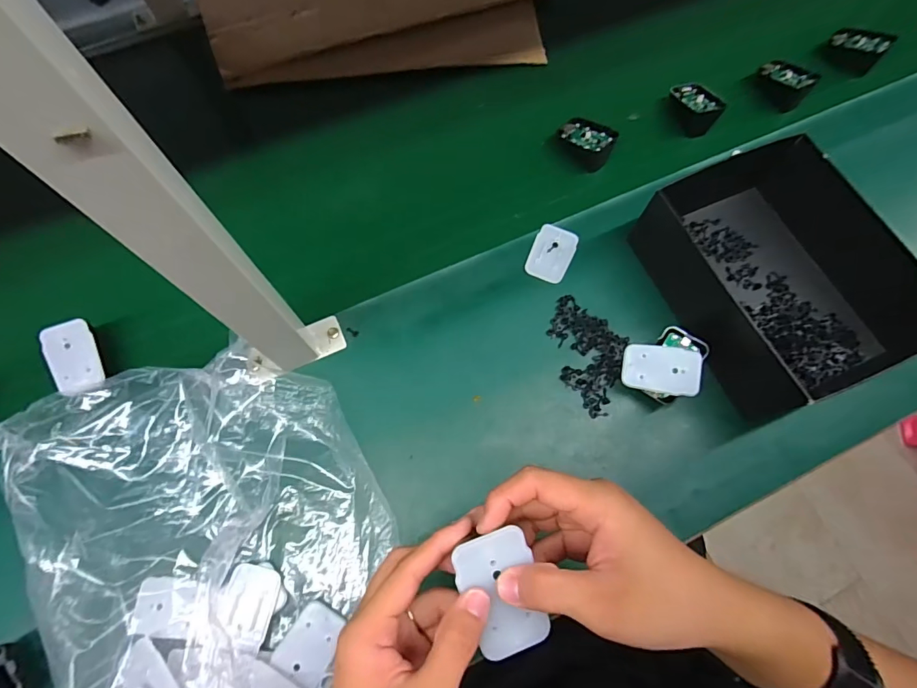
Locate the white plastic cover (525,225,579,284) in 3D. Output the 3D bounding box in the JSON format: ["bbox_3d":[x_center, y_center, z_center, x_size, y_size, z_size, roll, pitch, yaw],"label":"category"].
[{"bbox_3d":[0.104,-0.100,0.502,0.044,0.004,0.069,23,72,6],"label":"white plastic cover"}]

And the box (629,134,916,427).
[{"bbox_3d":[0.315,-0.074,0.457,0.195,0.078,0.249,-21,72,-9],"label":"box"}]

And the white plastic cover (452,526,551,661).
[{"bbox_3d":[0.024,0.140,0.255,0.042,0.006,0.065,-15,90,-6],"label":"white plastic cover"}]

